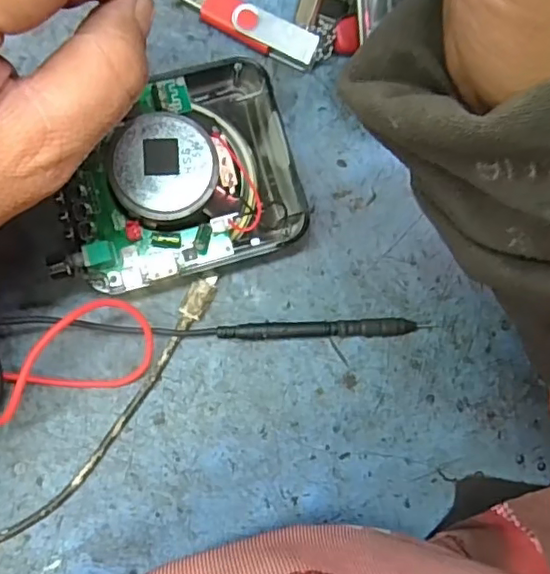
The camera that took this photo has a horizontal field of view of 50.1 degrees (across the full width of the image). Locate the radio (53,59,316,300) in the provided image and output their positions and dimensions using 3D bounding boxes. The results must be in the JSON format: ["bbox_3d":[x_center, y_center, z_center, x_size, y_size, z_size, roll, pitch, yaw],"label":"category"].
[{"bbox_3d":[-0.048,-0.054,0.279,0.124,0.038,0.098,-18,88,-9],"label":"radio"}]

